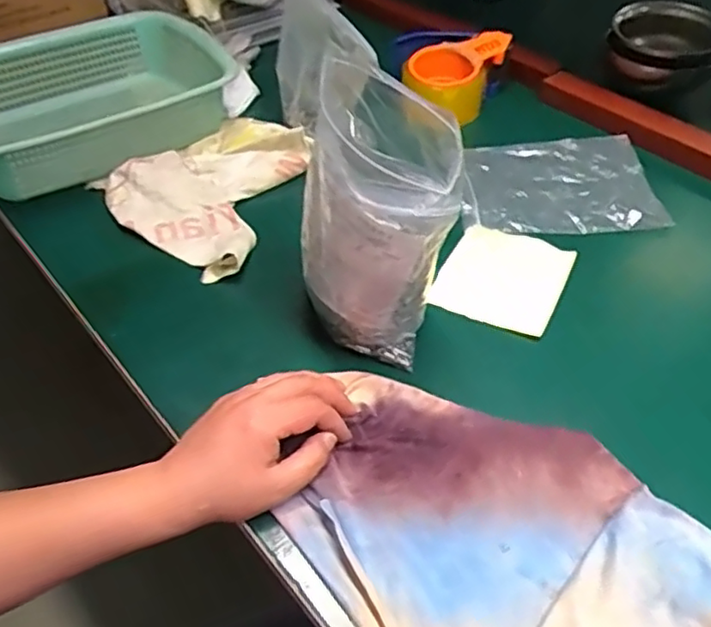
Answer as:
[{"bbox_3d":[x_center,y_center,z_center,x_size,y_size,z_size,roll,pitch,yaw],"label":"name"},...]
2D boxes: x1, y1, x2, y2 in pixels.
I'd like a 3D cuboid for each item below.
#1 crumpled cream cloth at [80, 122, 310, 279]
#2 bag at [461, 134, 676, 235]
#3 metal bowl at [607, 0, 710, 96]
[{"bbox_3d":[-0.130,-0.134,0.656,0.191,0.030,0.206,31,54,25],"label":"crumpled cream cloth"},{"bbox_3d":[0.205,-0.139,0.663,0.193,0.029,0.144,2,48,1],"label":"bag"},{"bbox_3d":[0.363,-0.318,0.760,0.122,0.073,0.122,0,48,0],"label":"metal bowl"}]

